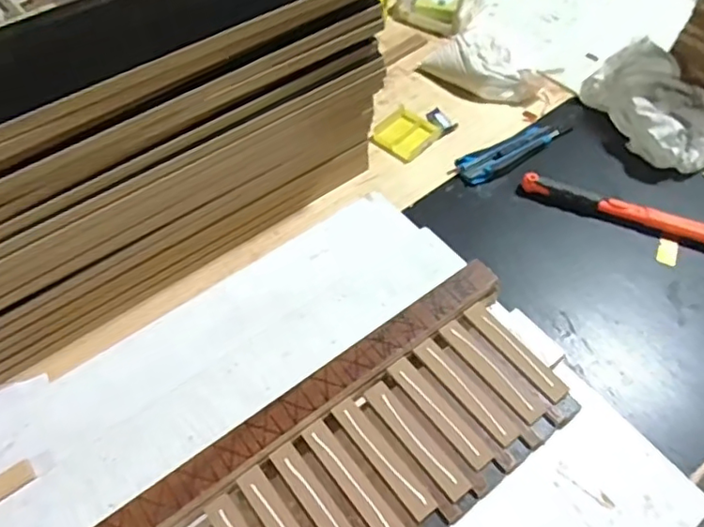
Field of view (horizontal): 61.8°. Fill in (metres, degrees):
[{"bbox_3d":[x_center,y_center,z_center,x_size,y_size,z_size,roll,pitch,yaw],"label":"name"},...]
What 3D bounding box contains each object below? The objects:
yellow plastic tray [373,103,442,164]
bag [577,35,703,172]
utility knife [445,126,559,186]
[{"bbox_3d":[0.068,-0.165,0.748,0.074,0.008,0.067,38,63,23],"label":"yellow plastic tray"},{"bbox_3d":[0.368,-0.189,0.711,0.183,0.073,0.114,37,63,21],"label":"bag"},{"bbox_3d":[0.189,-0.133,0.710,0.136,0.013,0.043,-24,60,-15],"label":"utility knife"}]

